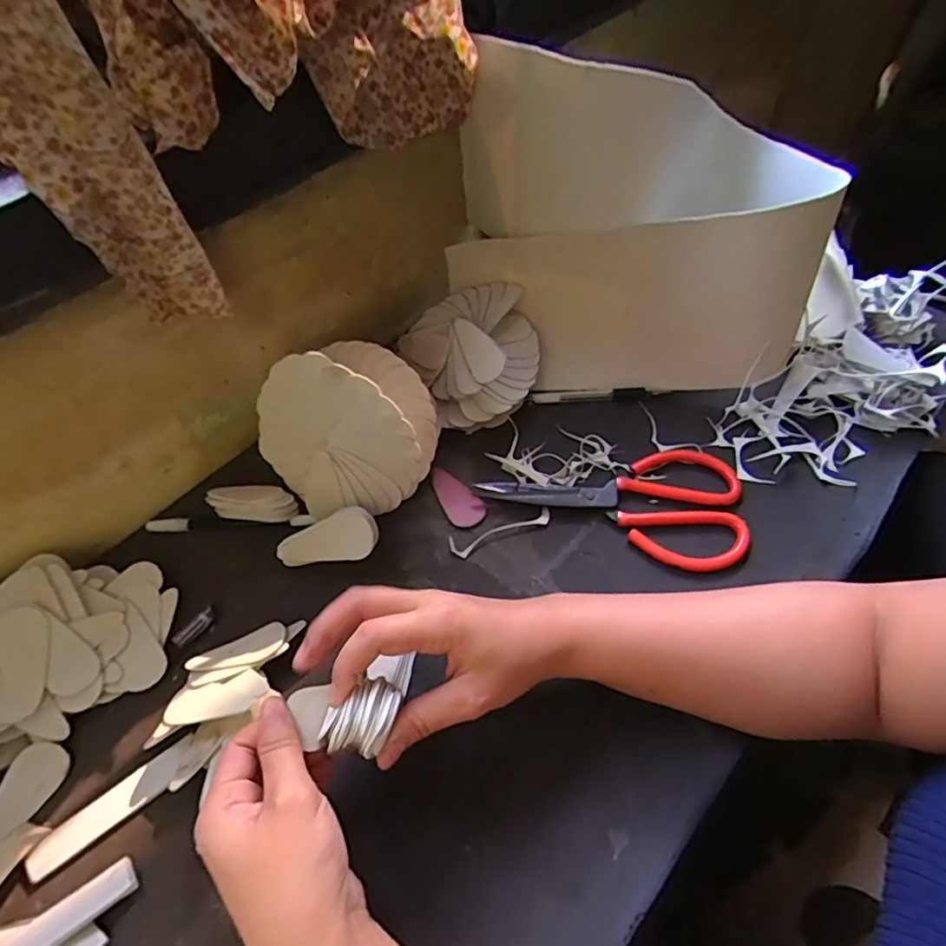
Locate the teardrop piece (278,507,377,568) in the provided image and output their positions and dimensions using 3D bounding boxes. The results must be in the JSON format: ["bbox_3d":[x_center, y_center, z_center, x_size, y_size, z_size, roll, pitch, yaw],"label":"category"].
[{"bbox_3d":[-0.105,0.053,0.412,0.072,0.038,0.006,-29,10,3],"label":"teardrop piece"}]

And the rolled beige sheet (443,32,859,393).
[{"bbox_3d":[0.131,-0.227,0.496,0.291,0.219,0.205,1,54,6],"label":"rolled beige sheet"}]

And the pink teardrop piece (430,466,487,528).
[{"bbox_3d":[-0.017,0.020,0.468,0.028,0.006,0.065,-35,58,-19],"label":"pink teardrop piece"}]

